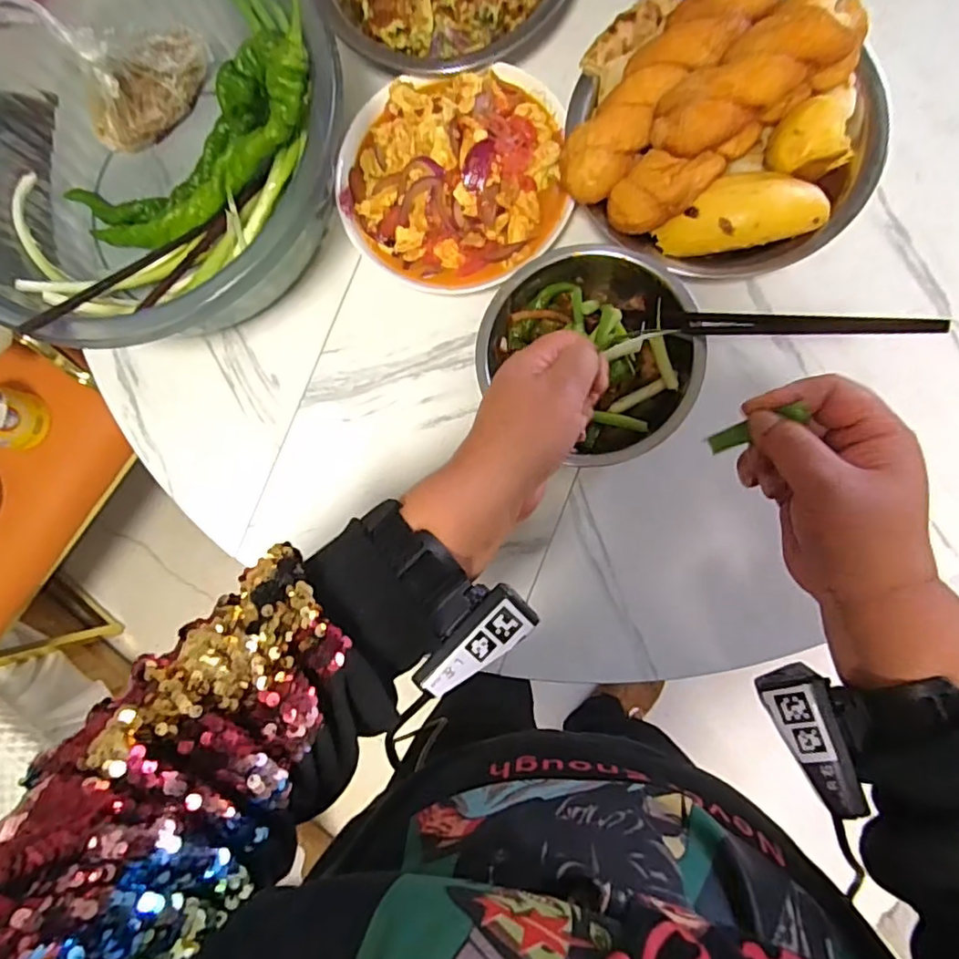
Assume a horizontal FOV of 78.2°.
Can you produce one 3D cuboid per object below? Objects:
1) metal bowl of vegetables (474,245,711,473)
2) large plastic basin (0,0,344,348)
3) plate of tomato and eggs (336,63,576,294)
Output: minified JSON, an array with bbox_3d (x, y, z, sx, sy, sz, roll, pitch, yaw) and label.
[{"bbox_3d":[0.086,-0.095,0.466,0.155,0.065,0.163,-1,85,7],"label":"metal bowl of vegetables"},{"bbox_3d":[-0.279,-0.282,0.491,0.303,0.141,0.335,26,88,9],"label":"large plastic basin"},{"bbox_3d":[-0.024,-0.256,0.495,0.185,0.056,0.179,-1,85,7],"label":"plate of tomato and eggs"}]

